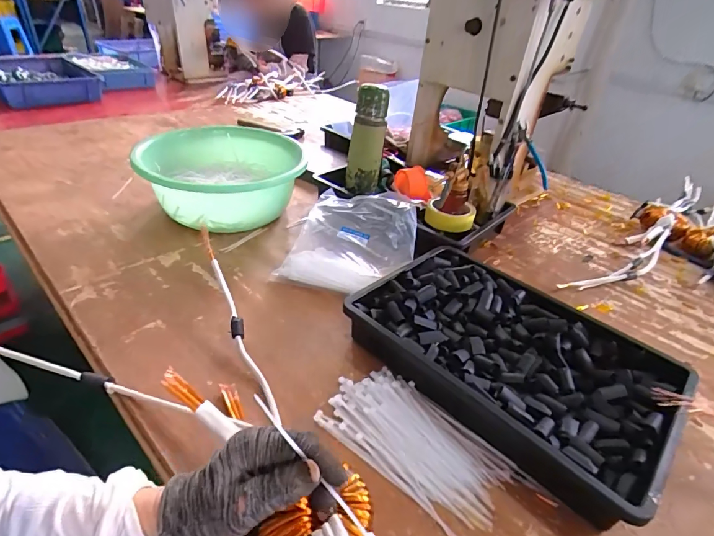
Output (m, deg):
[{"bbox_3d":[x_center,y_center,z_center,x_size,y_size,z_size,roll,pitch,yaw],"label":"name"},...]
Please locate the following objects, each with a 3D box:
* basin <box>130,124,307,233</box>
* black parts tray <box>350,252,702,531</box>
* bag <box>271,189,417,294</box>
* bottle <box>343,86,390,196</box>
[{"bbox_3d":[-0.263,-0.173,0.808,0.297,0.119,0.307,-2,35,-12],"label":"basin"},{"bbox_3d":[0.187,0.110,0.520,0.362,0.067,0.243,30,41,31],"label":"black parts tray"},{"bbox_3d":[-0.004,-0.052,0.710,0.198,0.088,0.217,12,35,9],"label":"bag"},{"bbox_3d":[0.018,-0.243,0.787,0.069,0.184,0.053,4,34,-3],"label":"bottle"}]

